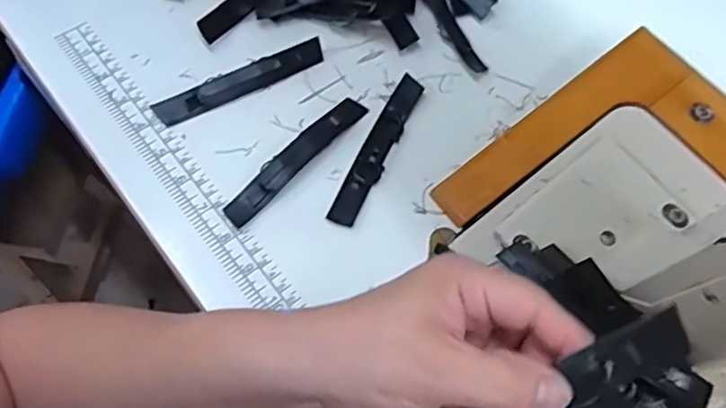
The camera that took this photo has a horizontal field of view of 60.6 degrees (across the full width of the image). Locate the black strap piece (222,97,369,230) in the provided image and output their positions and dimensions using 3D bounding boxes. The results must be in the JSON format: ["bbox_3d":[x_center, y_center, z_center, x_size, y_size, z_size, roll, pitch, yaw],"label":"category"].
[{"bbox_3d":[-0.043,-0.033,0.413,0.019,0.007,0.122,39,68,13],"label":"black strap piece"}]

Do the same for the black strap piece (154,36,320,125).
[{"bbox_3d":[-0.085,-0.088,0.434,0.123,0.012,0.018,-27,70,-16],"label":"black strap piece"}]

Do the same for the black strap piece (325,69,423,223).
[{"bbox_3d":[0.010,-0.037,0.424,0.020,0.010,0.121,25,65,7],"label":"black strap piece"}]

